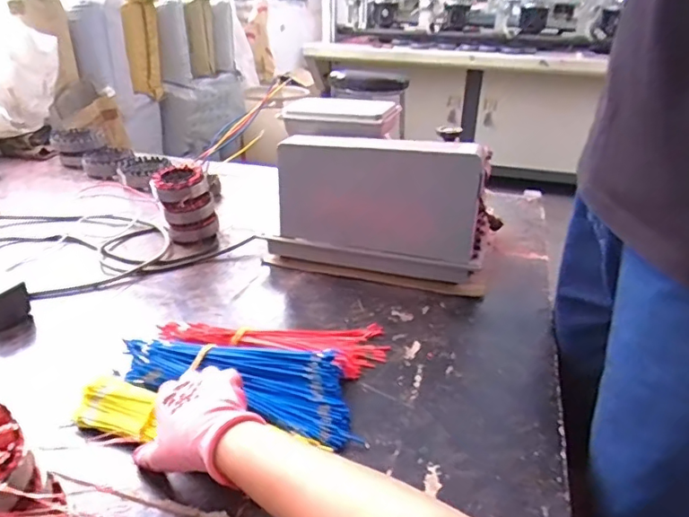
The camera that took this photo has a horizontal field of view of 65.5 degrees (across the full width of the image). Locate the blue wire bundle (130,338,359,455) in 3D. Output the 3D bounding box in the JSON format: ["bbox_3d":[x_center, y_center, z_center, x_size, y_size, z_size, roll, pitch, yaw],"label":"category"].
[{"bbox_3d":[-0.105,0.119,0.566,0.255,0.027,0.093,13,31,13],"label":"blue wire bundle"}]

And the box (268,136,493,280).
[{"bbox_3d":[0.053,-0.084,0.812,0.311,0.202,0.086,9,27,16],"label":"box"}]

